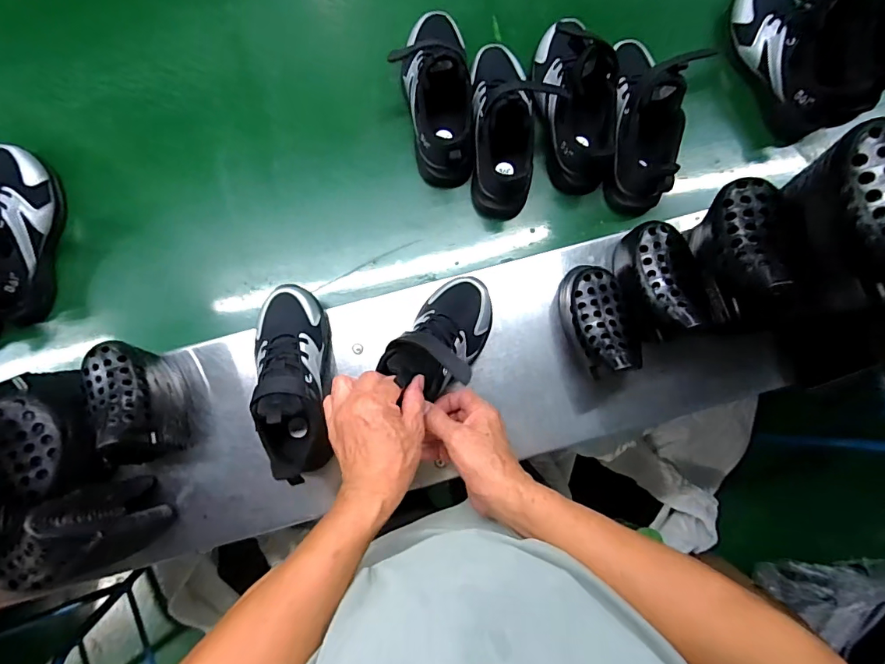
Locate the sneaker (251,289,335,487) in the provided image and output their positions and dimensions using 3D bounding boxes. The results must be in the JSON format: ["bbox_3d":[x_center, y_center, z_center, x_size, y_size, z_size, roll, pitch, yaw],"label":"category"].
[{"bbox_3d":[-0.166,0.050,0.498,0.074,0.107,0.205,-4,72,-2],"label":"sneaker"}]

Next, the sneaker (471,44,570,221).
[{"bbox_3d":[0.071,-0.250,0.551,0.084,0.108,0.204,1,87,-2],"label":"sneaker"}]

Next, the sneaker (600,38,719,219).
[{"bbox_3d":[0.241,-0.256,0.543,0.082,0.114,0.198,4,87,-2],"label":"sneaker"}]

